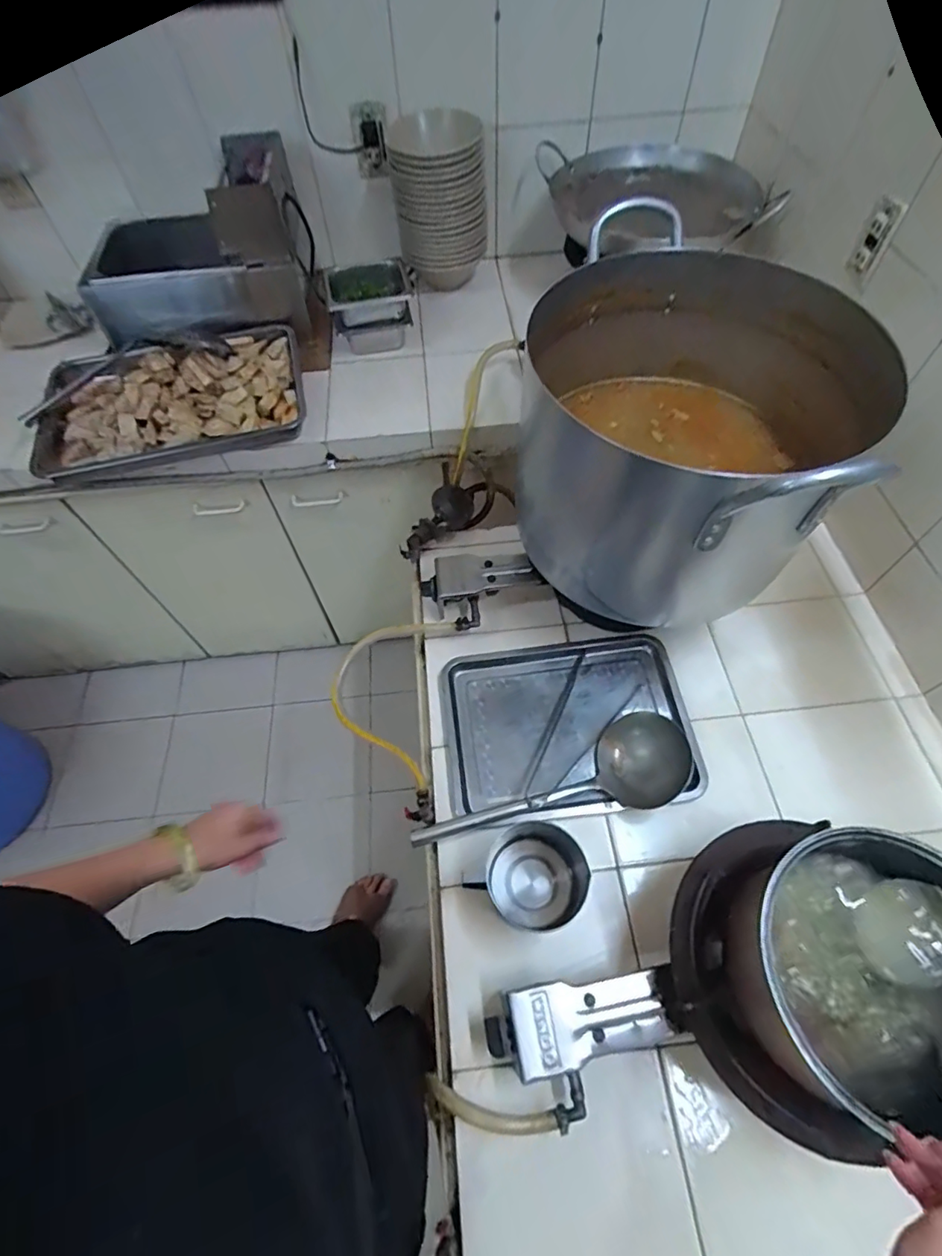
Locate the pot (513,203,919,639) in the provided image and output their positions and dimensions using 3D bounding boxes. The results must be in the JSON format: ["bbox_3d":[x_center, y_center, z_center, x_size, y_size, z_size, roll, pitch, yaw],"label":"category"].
[{"bbox_3d":[0.263,-0.243,0.740,0.334,0.337,0.385,-20,60,-10],"label":"pot"}]

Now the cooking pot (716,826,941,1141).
[{"bbox_3d":[0.370,0.322,0.523,0.216,0.150,0.208,-1,58,1],"label":"cooking pot"}]

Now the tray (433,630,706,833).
[{"bbox_3d":[0.146,0.146,0.852,0.374,0.033,0.282,-10,59,-4],"label":"tray"}]

